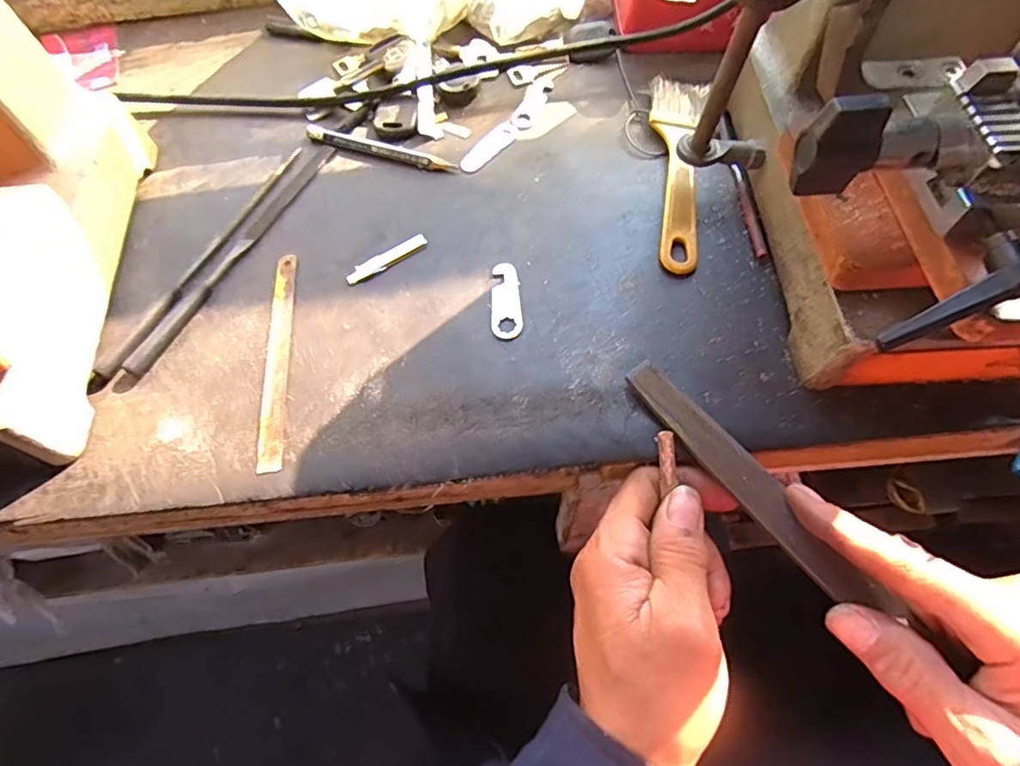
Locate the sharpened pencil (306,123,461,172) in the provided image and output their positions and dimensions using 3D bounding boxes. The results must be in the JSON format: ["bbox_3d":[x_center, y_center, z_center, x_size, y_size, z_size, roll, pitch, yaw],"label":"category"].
[{"bbox_3d":[-0.080,-0.143,0.363,0.102,0.004,0.011,20,68,11],"label":"sharpened pencil"}]

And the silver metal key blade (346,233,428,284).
[{"bbox_3d":[-0.069,-0.070,0.329,0.048,0.004,0.011,-30,68,-11],"label":"silver metal key blade"}]

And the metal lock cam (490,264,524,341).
[{"bbox_3d":[-0.002,-0.044,0.310,0.016,0.004,0.045,-4,65,0],"label":"metal lock cam"}]

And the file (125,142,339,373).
[{"bbox_3d":[-0.153,-0.077,0.332,0.011,0.009,0.175,23,68,12],"label":"file"}]

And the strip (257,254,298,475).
[{"bbox_3d":[-0.120,-0.014,0.305,0.012,0.004,0.125,-6,65,-1],"label":"strip"}]

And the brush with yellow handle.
[{"bbox_3d":[0.097,-0.126,0.345,0.033,0.007,0.146,6,66,5],"label":"brush with yellow handle"}]

